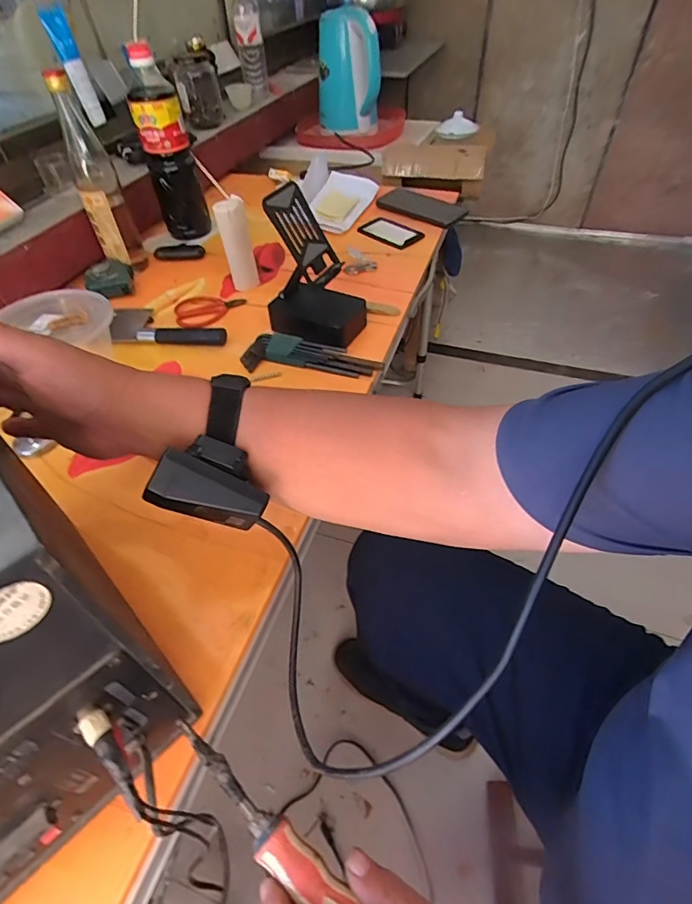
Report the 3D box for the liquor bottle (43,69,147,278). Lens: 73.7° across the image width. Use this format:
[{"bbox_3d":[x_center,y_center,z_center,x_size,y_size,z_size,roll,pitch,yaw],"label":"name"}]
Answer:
[{"bbox_3d":[-0.375,-0.406,0.698,0.061,0.260,0.061,-20,51,-15],"label":"liquor bottle"}]

